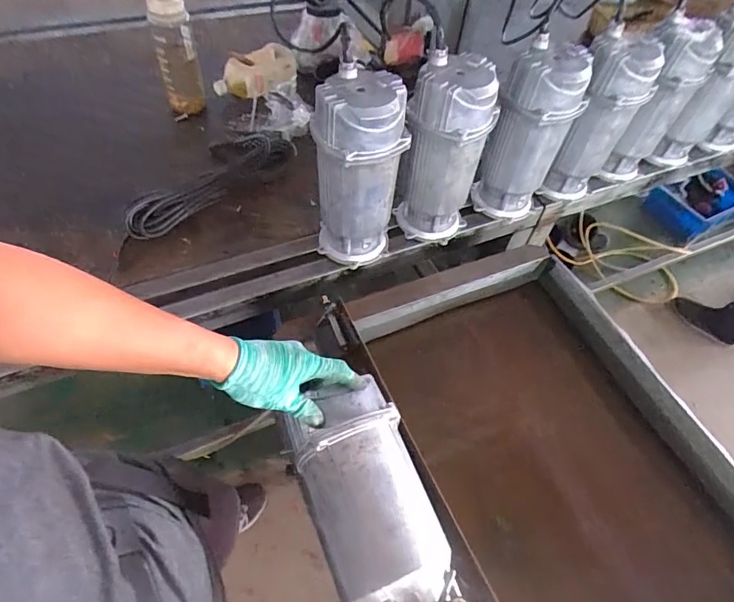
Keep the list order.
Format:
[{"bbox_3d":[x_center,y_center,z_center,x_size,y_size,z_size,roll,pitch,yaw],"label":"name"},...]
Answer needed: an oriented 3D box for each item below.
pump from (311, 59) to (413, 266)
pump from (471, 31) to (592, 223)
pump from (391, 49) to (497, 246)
[{"bbox_3d":[-0.016,-0.191,0.724,0.135,0.299,0.114,3,55,-3],"label":"pump"},{"bbox_3d":[0.285,-0.289,0.818,0.128,0.291,0.111,19,55,9],"label":"pump"},{"bbox_3d":[0.127,-0.242,0.776,0.124,0.299,0.115,2,55,-3],"label":"pump"}]

